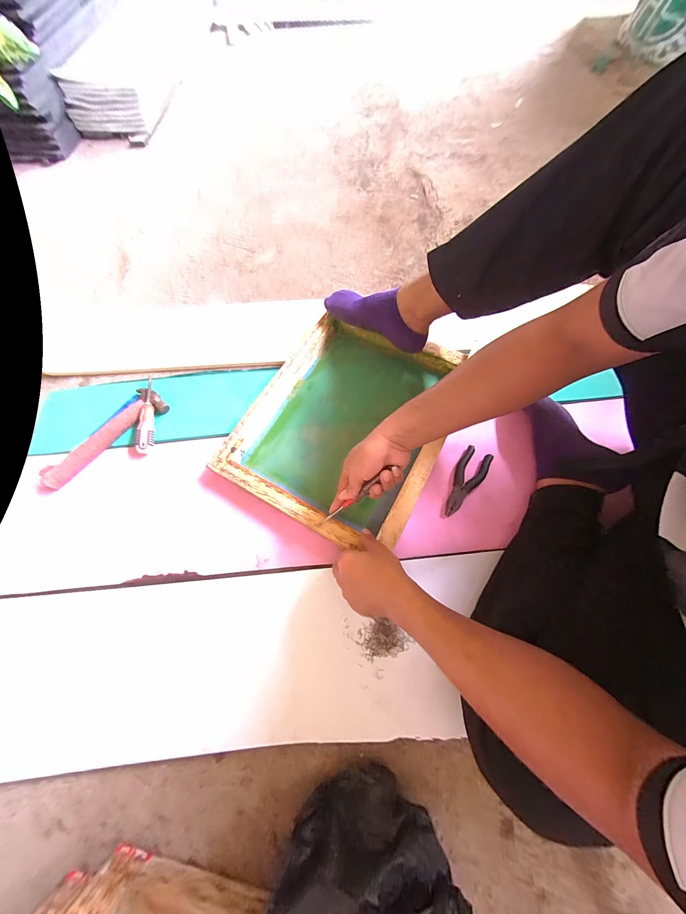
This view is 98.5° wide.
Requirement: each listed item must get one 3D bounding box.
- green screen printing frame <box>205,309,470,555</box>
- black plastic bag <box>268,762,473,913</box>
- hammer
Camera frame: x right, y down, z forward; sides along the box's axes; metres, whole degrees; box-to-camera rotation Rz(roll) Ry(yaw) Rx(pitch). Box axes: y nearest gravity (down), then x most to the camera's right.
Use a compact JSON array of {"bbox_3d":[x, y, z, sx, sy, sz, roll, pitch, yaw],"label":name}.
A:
[{"bbox_3d":[0.008,-0.073,0.601,0.365,0.061,0.441,26,70,11],"label":"green screen printing frame"},{"bbox_3d":[0.024,0.473,0.332,0.205,0.122,0.128,-6,68,-2],"label":"black plastic bag"},{"bbox_3d":[-0.478,-0.033,0.601,0.111,0.036,0.263,42,74,16],"label":"hammer"}]

